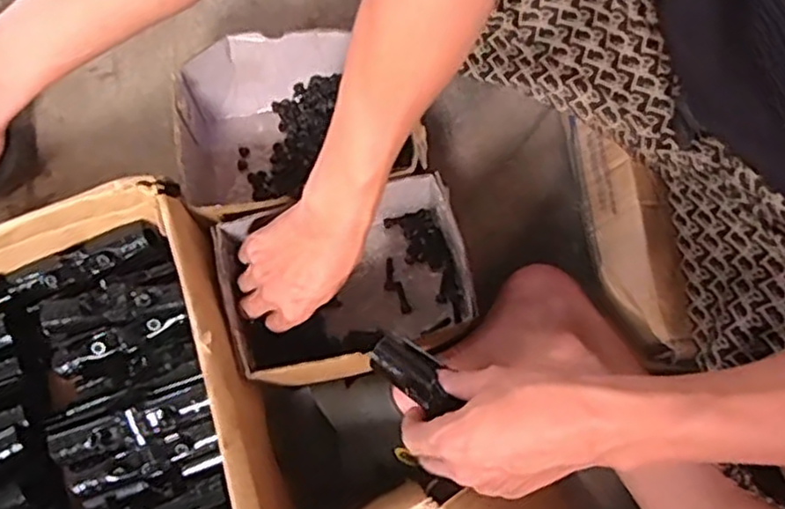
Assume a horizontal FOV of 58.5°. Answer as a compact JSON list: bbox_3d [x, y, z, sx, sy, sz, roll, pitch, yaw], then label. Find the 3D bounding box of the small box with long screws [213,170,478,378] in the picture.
[{"bbox_3d":[-0.035,0.023,0.612,0.206,0.093,0.152,-14,75,-3],"label":"small box with long screws"}]

